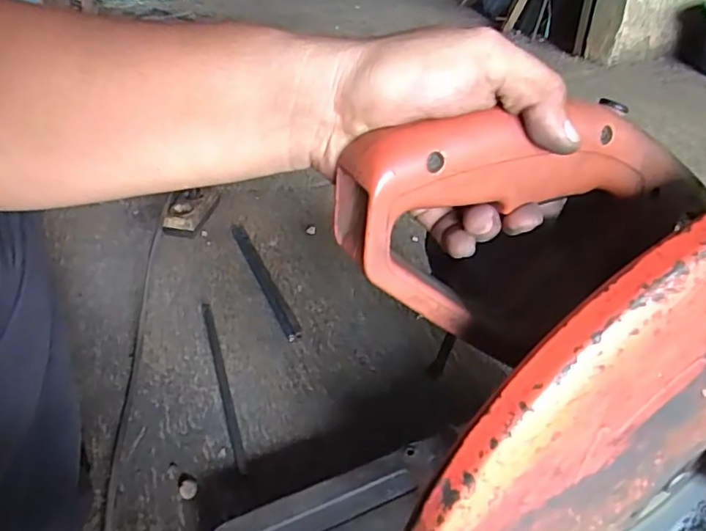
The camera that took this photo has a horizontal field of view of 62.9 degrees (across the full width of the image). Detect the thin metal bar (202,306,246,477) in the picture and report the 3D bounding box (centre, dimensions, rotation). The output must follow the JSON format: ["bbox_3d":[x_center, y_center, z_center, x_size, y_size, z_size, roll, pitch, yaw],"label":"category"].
[{"bbox_3d":[-0.175,0.150,0.781,0.017,0.009,0.302,-12,39,-16],"label":"thin metal bar"}]

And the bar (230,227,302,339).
[{"bbox_3d":[-0.145,0.018,0.940,0.026,0.008,0.303,-16,40,-20],"label":"bar"}]

